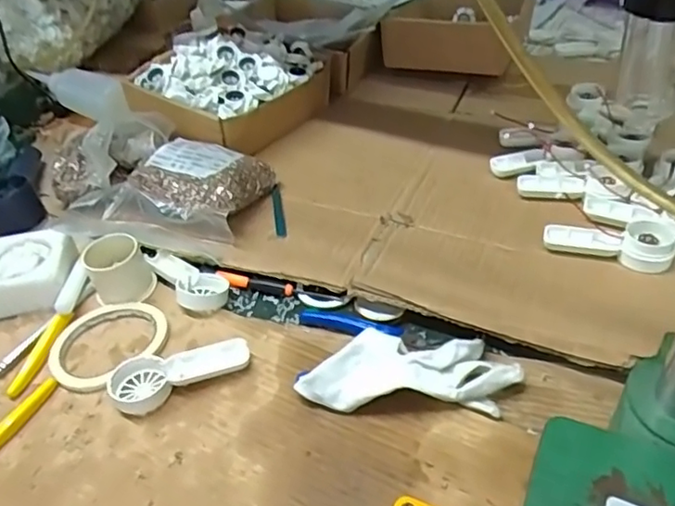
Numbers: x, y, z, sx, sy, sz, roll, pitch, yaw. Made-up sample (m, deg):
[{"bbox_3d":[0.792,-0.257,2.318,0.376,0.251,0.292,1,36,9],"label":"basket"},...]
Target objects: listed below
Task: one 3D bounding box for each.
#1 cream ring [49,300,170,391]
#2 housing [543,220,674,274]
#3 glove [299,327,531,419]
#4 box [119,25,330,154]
[{"bbox_3d":[-0.201,0.077,0.533,0.098,0.011,0.099,-4,40,3],"label":"cream ring"},{"bbox_3d":[0.251,-0.012,0.560,0.108,0.021,0.046,14,44,22],"label":"housing"},{"bbox_3d":[0.055,0.091,0.468,0.164,0.035,0.058,-1,41,7],"label":"glove"},{"bbox_3d":[-0.138,-0.207,0.788,0.177,0.107,0.237,24,49,31],"label":"box"}]

